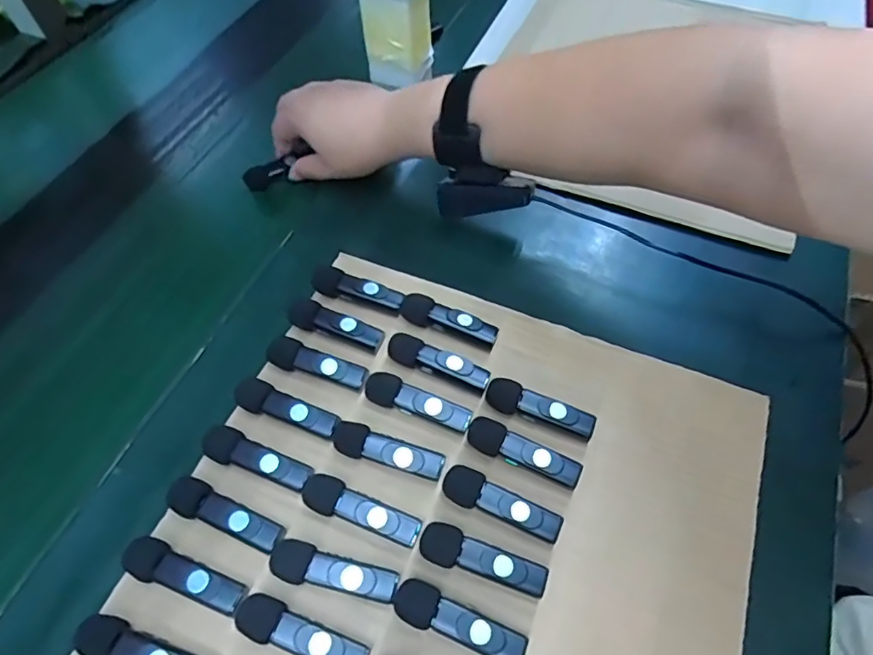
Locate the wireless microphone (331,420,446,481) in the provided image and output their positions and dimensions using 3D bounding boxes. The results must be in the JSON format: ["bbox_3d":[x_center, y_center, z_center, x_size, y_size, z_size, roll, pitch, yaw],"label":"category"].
[{"bbox_3d":[-0.028,0.070,0.306,0.065,0.017,0.018,17,59,13],"label":"wireless microphone"}]

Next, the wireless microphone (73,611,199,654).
[{"bbox_3d":[-0.136,0.153,0.255,0.063,0.016,0.018,16,58,13],"label":"wireless microphone"}]

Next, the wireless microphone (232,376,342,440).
[{"bbox_3d":[-0.088,0.049,0.321,0.064,0.016,0.018,20,59,15],"label":"wireless microphone"}]

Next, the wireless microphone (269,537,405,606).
[{"bbox_3d":[-0.051,0.124,0.273,0.063,0.013,0.019,13,58,11],"label":"wireless microphone"}]

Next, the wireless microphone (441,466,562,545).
[{"bbox_3d":[0.035,0.095,0.293,0.065,0.013,0.018,22,60,16],"label":"wireless microphone"}]

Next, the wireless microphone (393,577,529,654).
[{"bbox_3d":[0.011,0.143,0.263,0.065,0.014,0.019,20,59,15],"label":"wireless microphone"}]

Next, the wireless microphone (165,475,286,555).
[{"bbox_3d":[-0.110,0.100,0.288,0.065,0.017,0.018,20,60,15],"label":"wireless microphone"}]

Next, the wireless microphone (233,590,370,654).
[{"bbox_3d":[-0.065,0.147,0.259,0.066,0.018,0.019,19,59,14],"label":"wireless microphone"}]

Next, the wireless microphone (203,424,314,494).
[{"bbox_3d":[-0.100,0.075,0.305,0.063,0.017,0.019,21,60,16],"label":"wireless microphone"}]

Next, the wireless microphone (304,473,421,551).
[{"bbox_3d":[-0.040,0.097,0.291,0.065,0.015,0.019,17,59,14],"label":"wireless microphone"}]

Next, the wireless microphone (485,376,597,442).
[{"bbox_3d":[0.060,0.049,0.321,0.064,0.017,0.019,22,60,16],"label":"wireless microphone"}]

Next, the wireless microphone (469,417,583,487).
[{"bbox_3d":[0.048,0.072,0.307,0.065,0.017,0.017,22,60,16],"label":"wireless microphone"}]

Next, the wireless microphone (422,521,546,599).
[{"bbox_3d":[0.023,0.119,0.277,0.064,0.013,0.019,18,59,14],"label":"wireless microphone"}]

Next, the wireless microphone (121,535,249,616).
[{"bbox_3d":[-0.125,0.125,0.273,0.064,0.014,0.018,17,59,14],"label":"wireless microphone"}]

